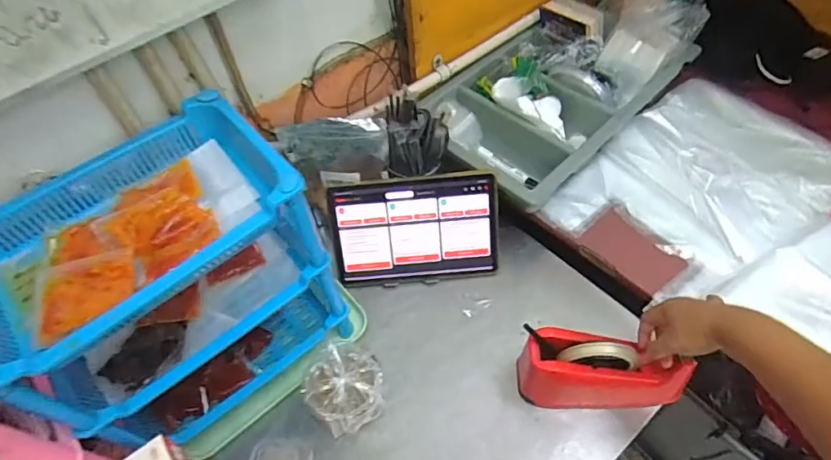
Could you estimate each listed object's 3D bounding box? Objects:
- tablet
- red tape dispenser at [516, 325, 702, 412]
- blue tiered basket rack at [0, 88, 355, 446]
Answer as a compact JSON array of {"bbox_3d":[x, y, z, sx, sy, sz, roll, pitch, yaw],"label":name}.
[{"bbox_3d":[0.001,0.004,0.751,0.248,0.170,0.010,-5,20,3],"label":"tablet"},{"bbox_3d":[0.242,0.183,0.628,0.205,0.092,0.069,1,53,6],"label":"red tape dispenser"},{"bbox_3d":[-0.277,0.073,0.589,0.302,0.328,0.221,-36,58,-21],"label":"blue tiered basket rack"}]

